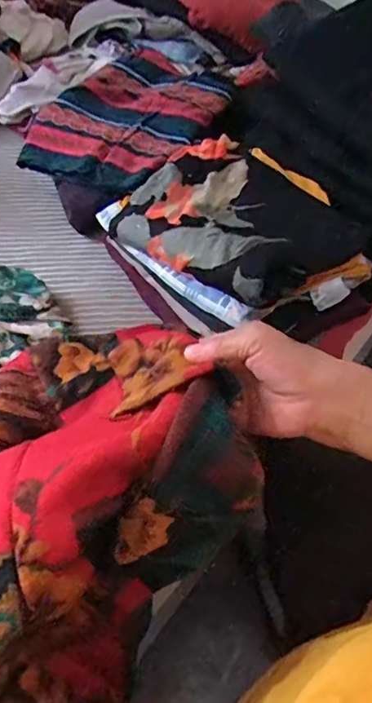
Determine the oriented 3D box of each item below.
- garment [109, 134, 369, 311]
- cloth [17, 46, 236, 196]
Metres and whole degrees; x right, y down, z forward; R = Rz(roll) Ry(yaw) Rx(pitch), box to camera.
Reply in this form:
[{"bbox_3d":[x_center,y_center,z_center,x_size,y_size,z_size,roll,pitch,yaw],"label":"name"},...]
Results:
[{"bbox_3d":[0.055,-0.144,0.577,0.188,0.054,0.222,-35,61,-28],"label":"garment"},{"bbox_3d":[-0.072,-0.322,0.731,0.214,0.054,0.269,22,53,13],"label":"cloth"}]

